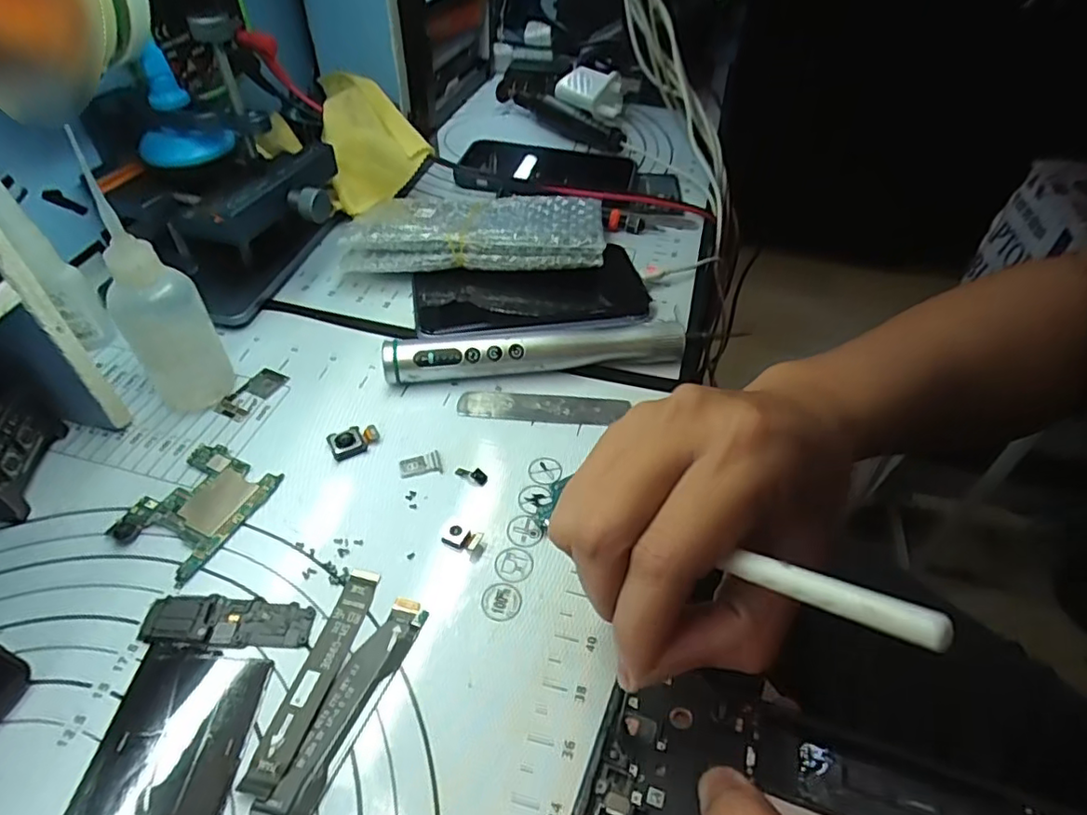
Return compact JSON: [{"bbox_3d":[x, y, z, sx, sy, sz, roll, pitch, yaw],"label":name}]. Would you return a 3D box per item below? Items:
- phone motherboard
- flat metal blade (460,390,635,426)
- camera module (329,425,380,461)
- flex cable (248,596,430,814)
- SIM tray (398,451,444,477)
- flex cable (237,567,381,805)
[{"bbox_3d":[-0.161,0.045,0.277,0.049,0.004,0.059,20,49,16],"label":"phone motherboard"},{"bbox_3d":[0.000,0.000,0.330,0.092,0.005,0.020,3,46,1],"label":"flat metal blade"},{"bbox_3d":[-0.097,0.016,0.307,0.025,0.006,0.017,-26,52,-25],"label":"camera module"},{"bbox_3d":[-0.074,0.111,0.221,0.018,0.004,0.091,18,48,15],"label":"flex cable"},{"bbox_3d":[-0.062,0.028,0.300,0.021,0.004,0.013,-9,47,-11],"label":"SIM tray"},{"bbox_3d":[-0.086,0.100,0.230,0.014,0.004,0.084,12,47,9],"label":"flex cable"}]

